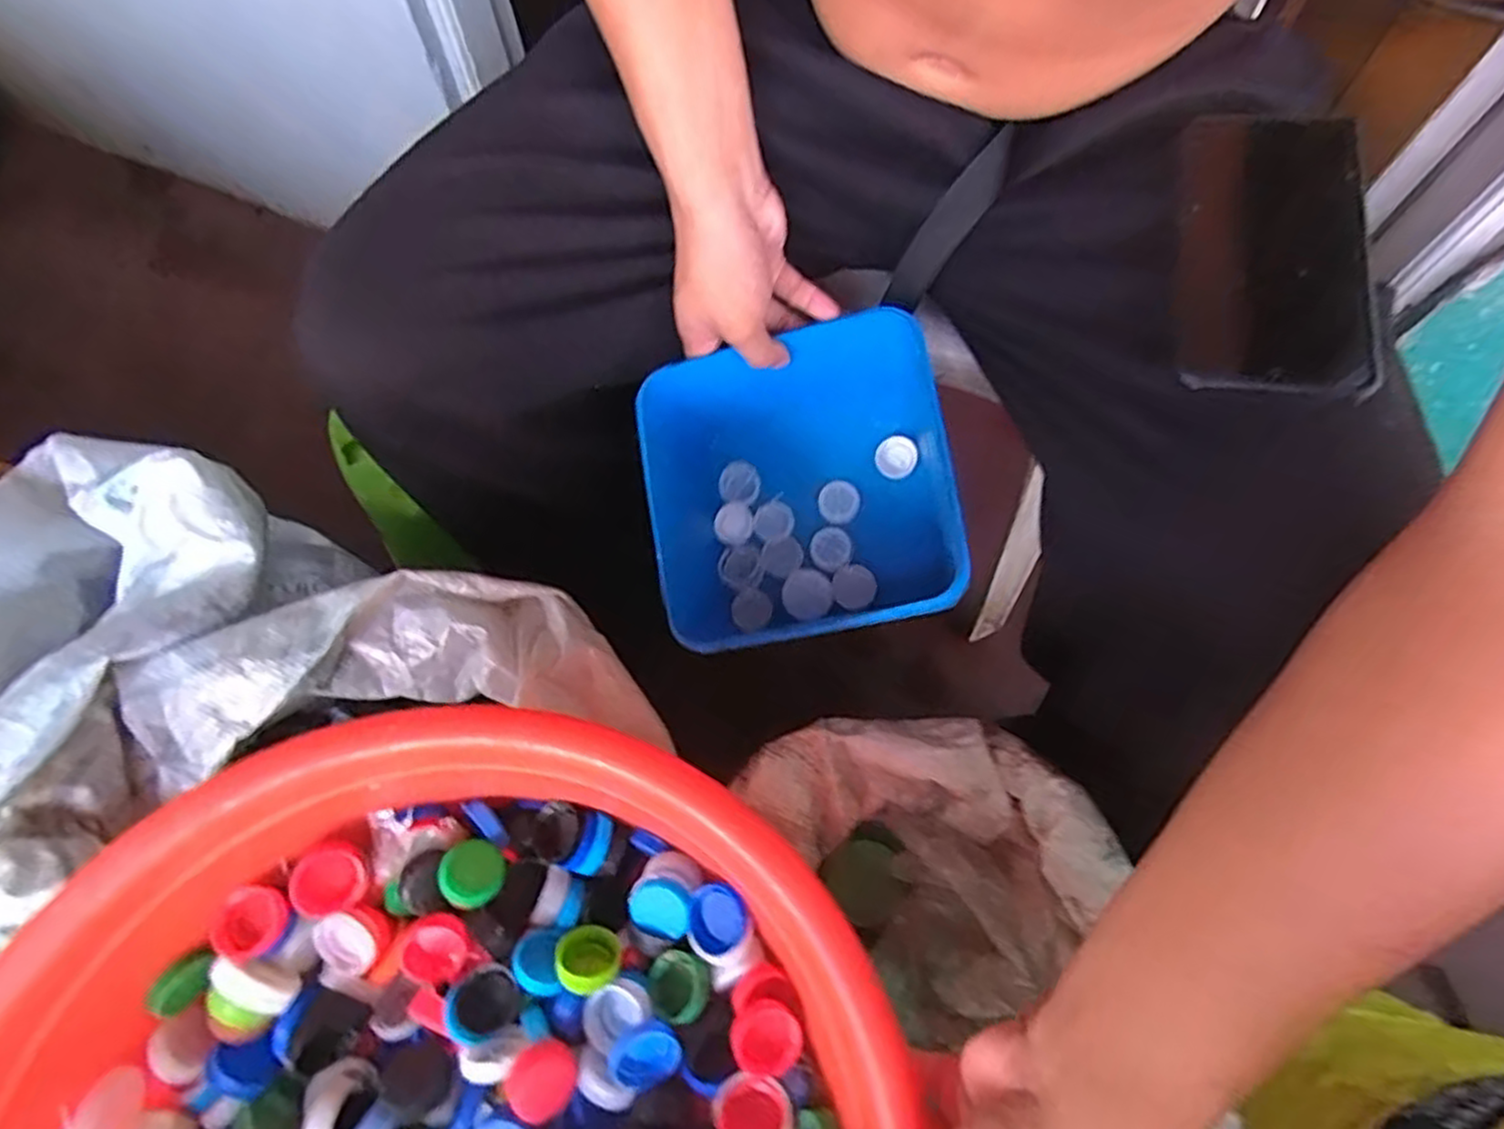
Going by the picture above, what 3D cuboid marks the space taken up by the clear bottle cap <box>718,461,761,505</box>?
[{"bbox_3d":[-0.010,-0.064,0.573,0.032,0.011,0.032,0,88,3],"label":"clear bottle cap"}]

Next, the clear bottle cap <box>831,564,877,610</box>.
[{"bbox_3d":[0.075,0.017,0.534,0.033,0.004,0.032,-4,78,19],"label":"clear bottle cap"}]

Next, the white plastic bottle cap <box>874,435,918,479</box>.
[{"bbox_3d":[0.108,-0.081,0.543,0.032,0.005,0.032,0,90,18],"label":"white plastic bottle cap"}]

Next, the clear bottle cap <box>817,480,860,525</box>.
[{"bbox_3d":[0.066,-0.048,0.551,0.033,0.005,0.031,-3,82,19],"label":"clear bottle cap"}]

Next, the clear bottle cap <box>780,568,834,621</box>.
[{"bbox_3d":[0.043,0.023,0.550,0.038,0.014,0.036,28,89,18],"label":"clear bottle cap"}]

